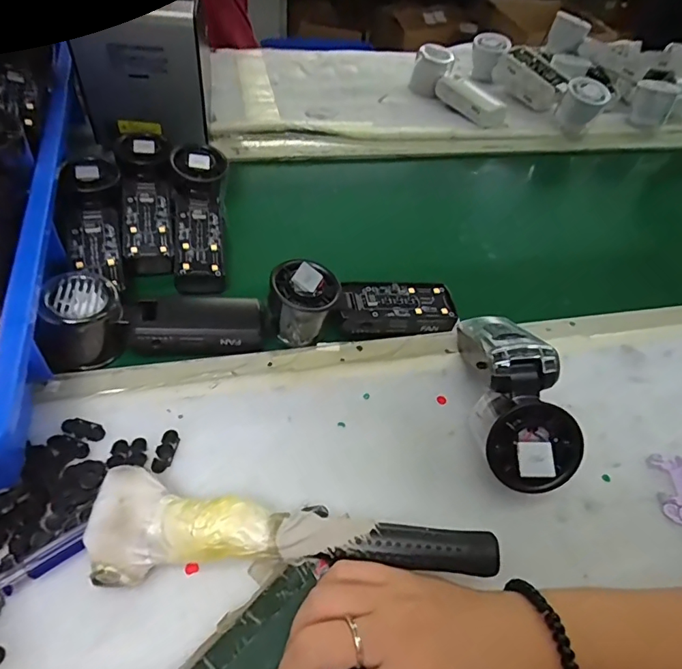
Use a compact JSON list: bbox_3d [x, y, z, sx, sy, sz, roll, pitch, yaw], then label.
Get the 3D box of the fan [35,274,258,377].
[{"bbox_3d":[-0.141,-0.011,0.368,0.156,0.049,0.060,2,48,-5],"label":"fan"}]

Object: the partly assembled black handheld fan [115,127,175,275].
[{"bbox_3d":[-0.189,-0.130,0.466,0.050,0.034,0.175,-8,66,-13],"label":"partly assembled black handheld fan"}]

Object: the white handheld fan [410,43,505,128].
[{"bbox_3d":[0.167,-0.359,0.687,0.056,0.052,0.166,-26,56,-26],"label":"white handheld fan"}]

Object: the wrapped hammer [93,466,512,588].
[{"bbox_3d":[-0.028,0.112,0.275,0.218,0.039,0.055,2,48,-5],"label":"wrapped hammer"}]

